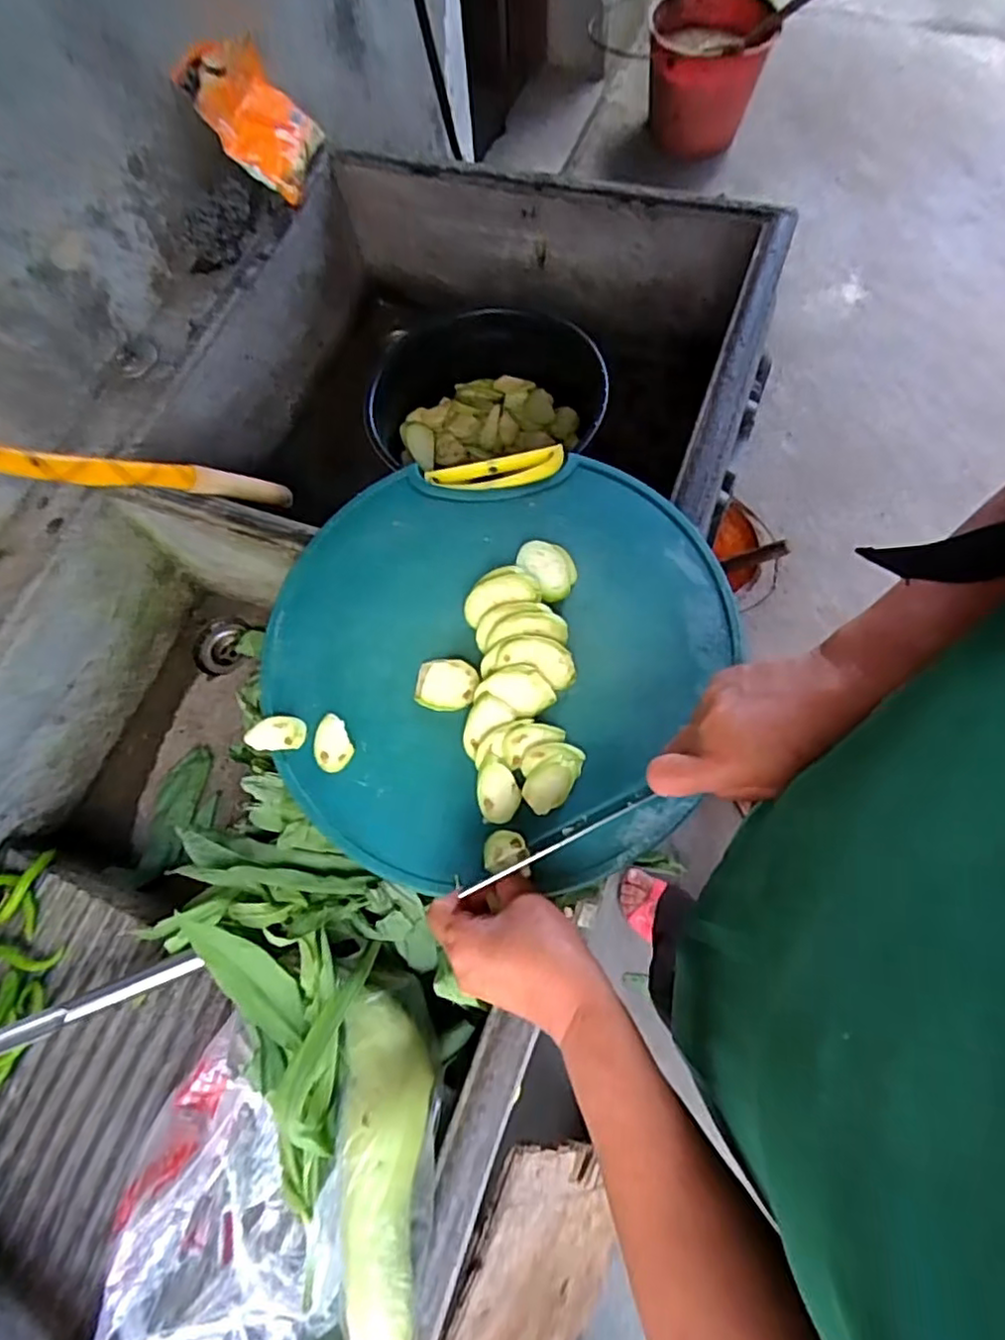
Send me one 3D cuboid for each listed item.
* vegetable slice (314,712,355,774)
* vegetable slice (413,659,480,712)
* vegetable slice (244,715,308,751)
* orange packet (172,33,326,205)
[{"bbox_3d":[-0.124,0.053,0.475,0.028,0.004,0.042,-26,71,-6],"label":"vegetable slice"},{"bbox_3d":[-0.041,0.011,0.477,0.044,0.013,0.036,11,71,7],"label":"vegetable slice"},{"bbox_3d":[-0.169,0.046,0.486,0.044,0.004,0.025,-2,70,2],"label":"vegetable slice"},{"bbox_3d":[-0.262,-0.595,0.698,0.030,0.137,0.110,-2,64,46],"label":"orange packet"}]

